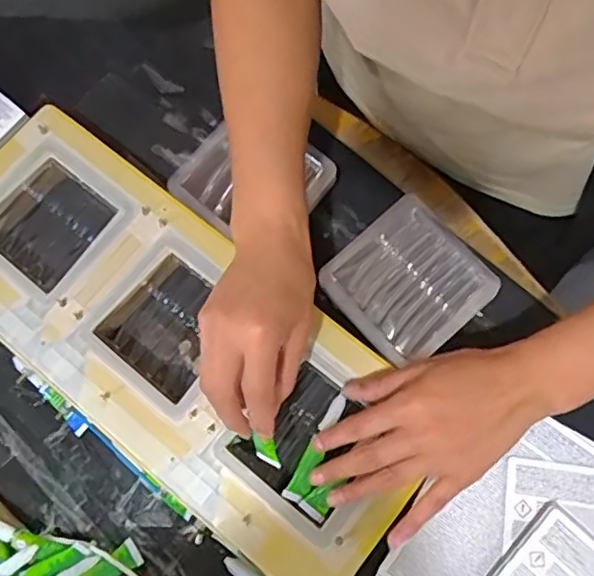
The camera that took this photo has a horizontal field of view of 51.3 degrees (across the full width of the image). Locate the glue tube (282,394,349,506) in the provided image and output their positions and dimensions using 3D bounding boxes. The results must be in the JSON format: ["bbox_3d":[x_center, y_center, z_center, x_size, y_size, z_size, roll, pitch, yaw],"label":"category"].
[{"bbox_3d":[0.015,0.115,0.445,0.015,0.015,0.082,28,79,9],"label":"glue tube"}]

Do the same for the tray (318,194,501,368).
[{"bbox_3d":[0.087,-0.005,0.483,0.105,0.019,0.104,-42,77,-7],"label":"tray"}]

